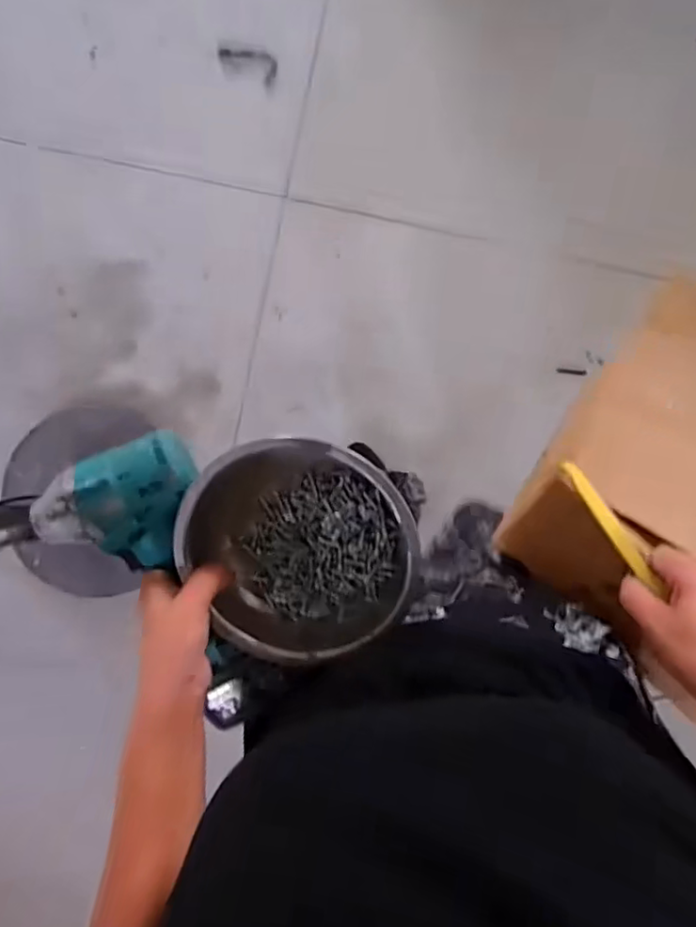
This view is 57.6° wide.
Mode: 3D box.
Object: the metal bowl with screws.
[{"bbox_3d":[-0.040,0.066,0.493,0.186,0.070,0.186,3,102,13],"label":"metal bowl with screws"}]

